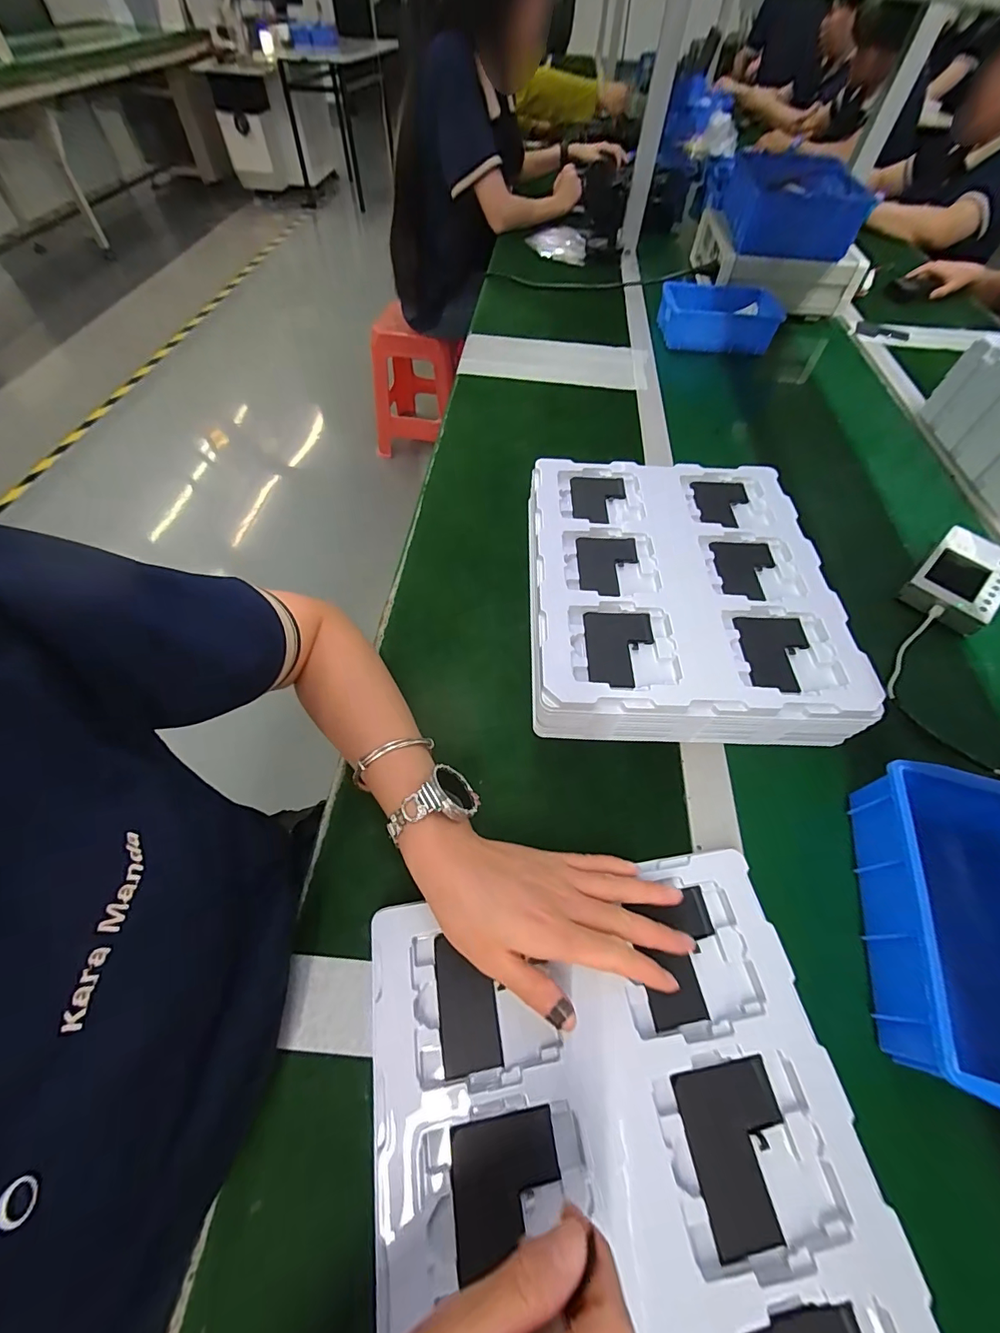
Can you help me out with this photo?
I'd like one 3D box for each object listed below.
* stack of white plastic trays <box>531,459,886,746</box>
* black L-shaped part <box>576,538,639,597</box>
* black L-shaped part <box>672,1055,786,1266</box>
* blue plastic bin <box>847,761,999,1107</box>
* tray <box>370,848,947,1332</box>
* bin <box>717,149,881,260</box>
[{"bbox_3d":[0.172,-0.083,0.477,0.286,0.073,0.321,2,55,0],"label":"stack of white plastic trays"},{"bbox_3d":[0.108,-0.097,0.455,0.060,0.015,0.084,3,55,0],"label":"black L-shaped part"},{"bbox_3d":[0.142,0.286,0.273,0.060,0.006,0.077,-6,56,-6],"label":"black L-shaped part"},{"bbox_3d":[0.343,0.182,0.315,0.146,0.054,0.199,15,56,8],"label":"blue plastic bin"},{"bbox_3d":[0.075,0.295,0.262,0.279,0.024,0.311,-8,56,-7],"label":"tray"},{"bbox_3d":[0.560,-0.915,0.911,0.200,0.092,0.340,9,55,5],"label":"bin"}]

